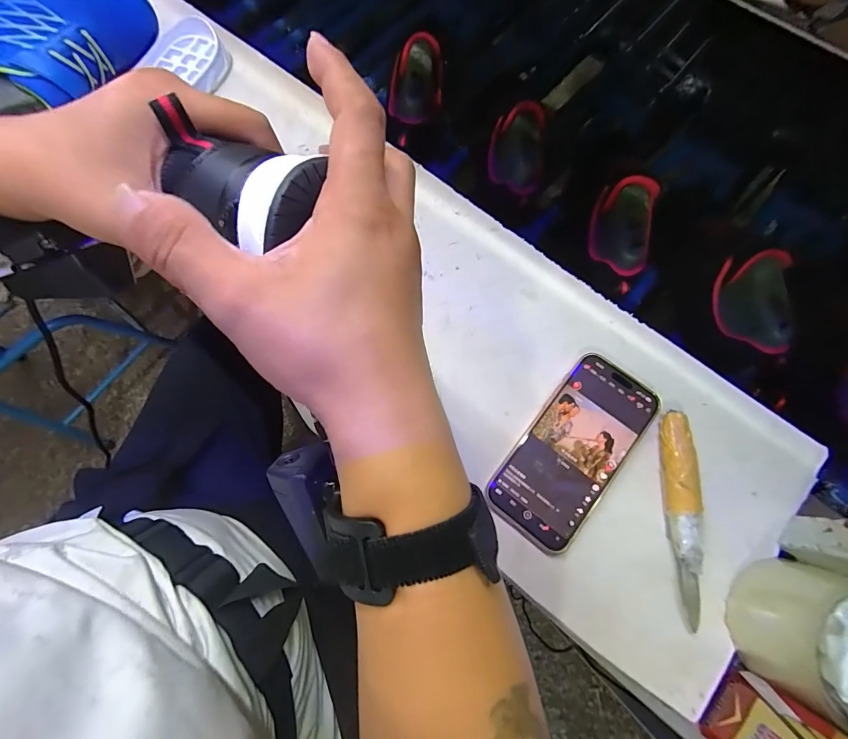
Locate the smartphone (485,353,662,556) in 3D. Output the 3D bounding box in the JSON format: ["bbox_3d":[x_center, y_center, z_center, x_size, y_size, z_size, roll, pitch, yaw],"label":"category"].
[{"bbox_3d":[0.127,0.068,0.347,0.075,0.017,0.168,41,78,11],"label":"smartphone"}]

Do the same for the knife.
[{"bbox_3d":[0.207,0.116,0.322,0.022,0.023,0.159,2,74,1],"label":"knife"}]

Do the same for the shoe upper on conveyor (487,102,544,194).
[{"bbox_3d":[0.098,-0.231,0.425,0.052,0.042,0.088,6,74,2],"label":"shoe upper on conveyor"}]

